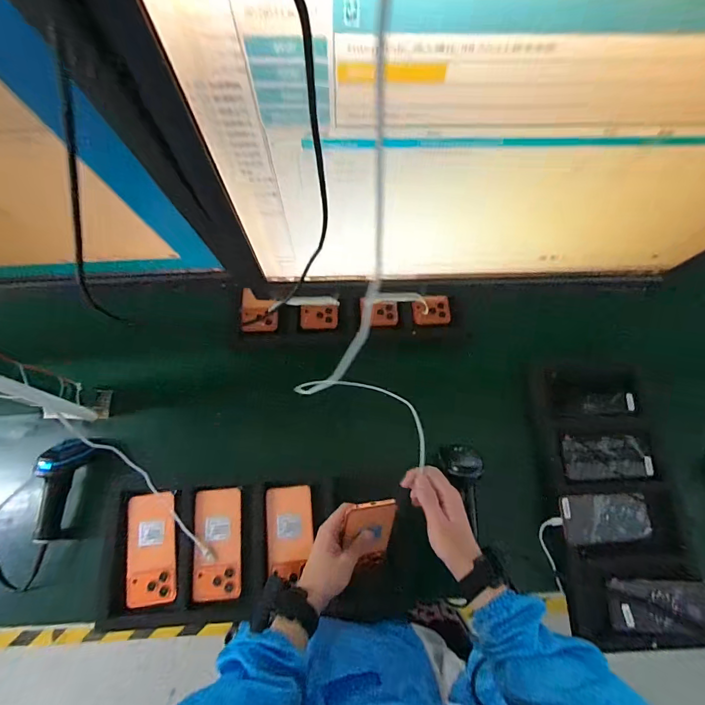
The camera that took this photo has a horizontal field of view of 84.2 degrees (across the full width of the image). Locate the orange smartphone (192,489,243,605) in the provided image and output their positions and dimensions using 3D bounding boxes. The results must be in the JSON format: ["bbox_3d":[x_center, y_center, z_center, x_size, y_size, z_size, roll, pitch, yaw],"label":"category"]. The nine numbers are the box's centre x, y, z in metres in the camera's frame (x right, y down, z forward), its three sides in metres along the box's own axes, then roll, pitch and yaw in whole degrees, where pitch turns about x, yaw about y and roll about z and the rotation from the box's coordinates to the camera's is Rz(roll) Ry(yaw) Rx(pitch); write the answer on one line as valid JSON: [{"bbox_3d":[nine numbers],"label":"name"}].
[{"bbox_3d":[-0.222,0.314,0.645,0.074,0.013,0.166,-4,71,-2],"label":"orange smartphone"}]

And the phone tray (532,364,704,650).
[{"bbox_3d":[0.465,0.247,0.697,0.226,0.036,0.456,0,71,-1],"label":"phone tray"}]

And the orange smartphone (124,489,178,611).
[{"bbox_3d":[-0.330,0.320,0.639,0.076,0.014,0.164,-6,75,-8],"label":"orange smartphone"}]

